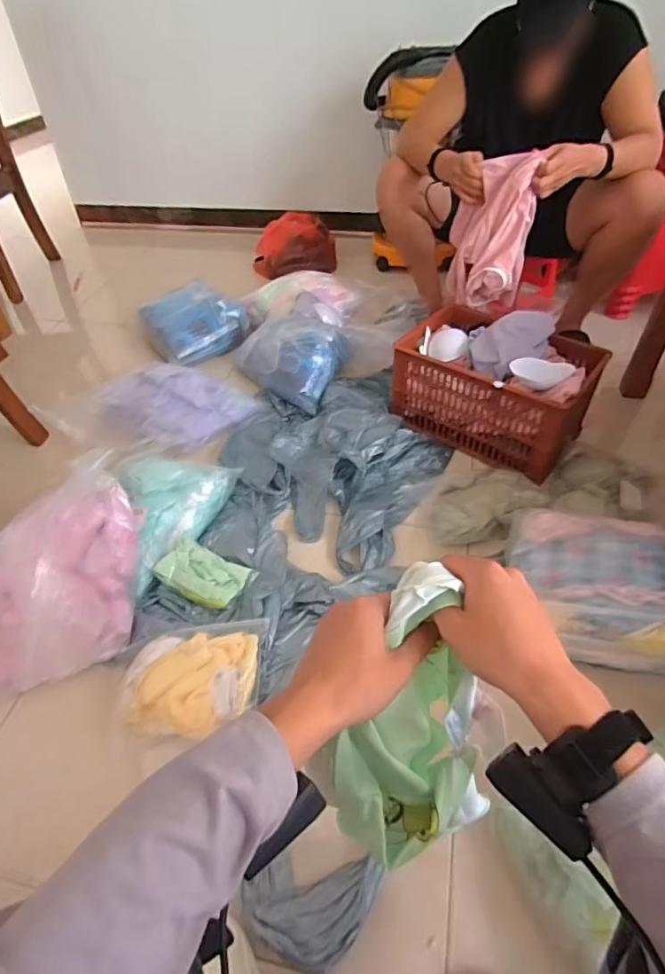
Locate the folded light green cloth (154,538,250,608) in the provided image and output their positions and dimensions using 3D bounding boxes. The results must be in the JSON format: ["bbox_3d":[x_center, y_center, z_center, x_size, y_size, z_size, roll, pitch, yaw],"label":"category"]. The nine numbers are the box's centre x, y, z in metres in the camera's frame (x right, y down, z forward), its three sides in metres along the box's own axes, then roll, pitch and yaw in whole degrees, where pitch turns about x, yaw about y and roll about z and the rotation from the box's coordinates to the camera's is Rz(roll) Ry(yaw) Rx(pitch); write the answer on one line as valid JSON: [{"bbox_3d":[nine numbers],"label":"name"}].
[{"bbox_3d":[-0.275,0.181,1.094,0.176,0.028,0.110,18,49,19],"label":"folded light green cloth"}]

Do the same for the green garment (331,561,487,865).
[{"bbox_3d":[0.071,0.197,0.448,0.133,0.271,0.080,0,18,2],"label":"green garment"}]

